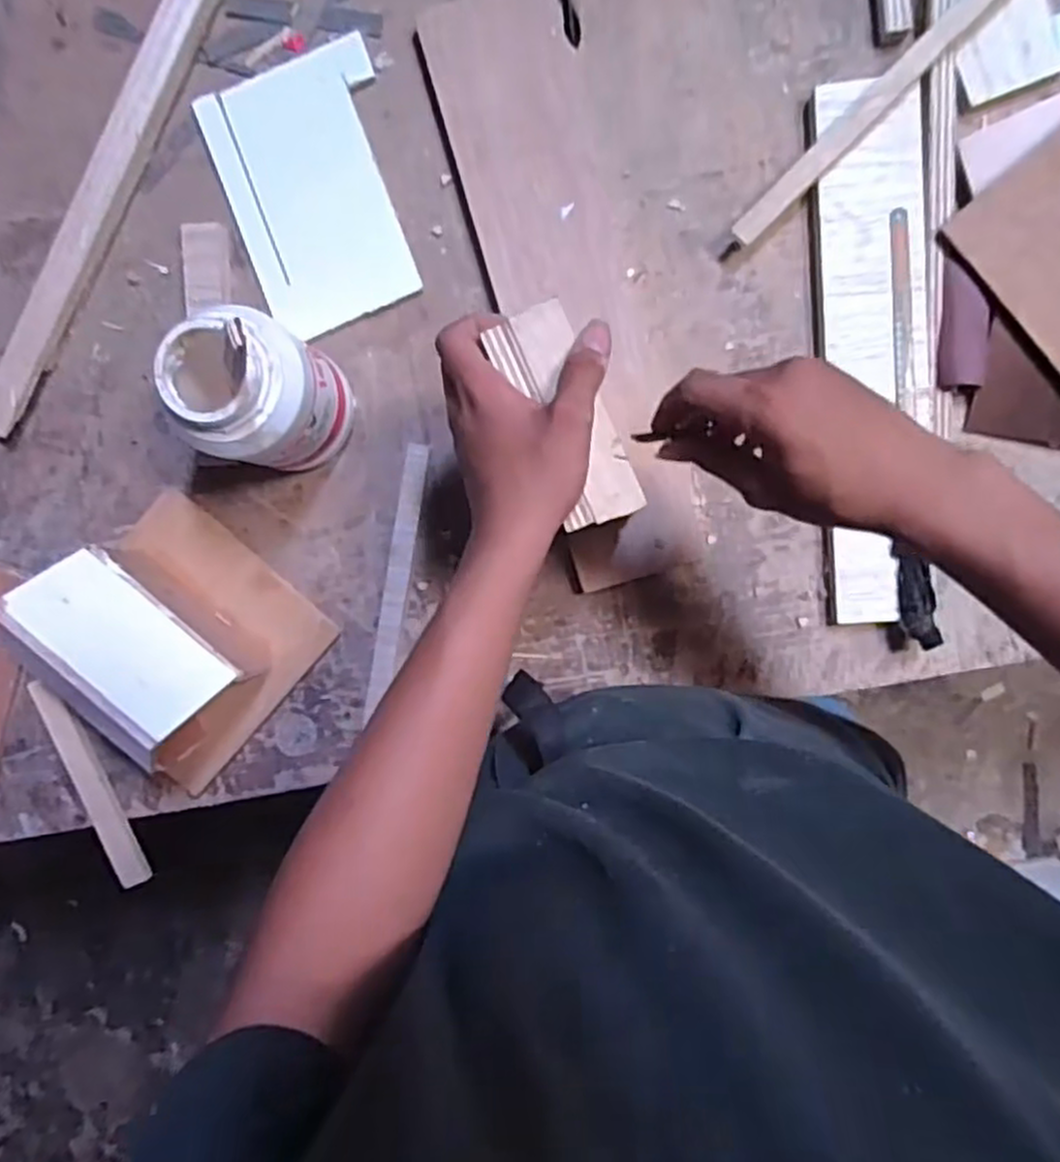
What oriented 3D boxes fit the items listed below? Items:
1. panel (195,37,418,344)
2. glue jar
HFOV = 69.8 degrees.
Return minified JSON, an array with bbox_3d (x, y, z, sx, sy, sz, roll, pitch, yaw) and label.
[{"bbox_3d":[-0.167,-0.302,0.594,0.134,0.012,0.200,-19,93,5],"label":"panel"},{"bbox_3d":[-0.181,-0.127,0.530,0.075,0.165,0.090,18,95,3],"label":"glue jar"}]

